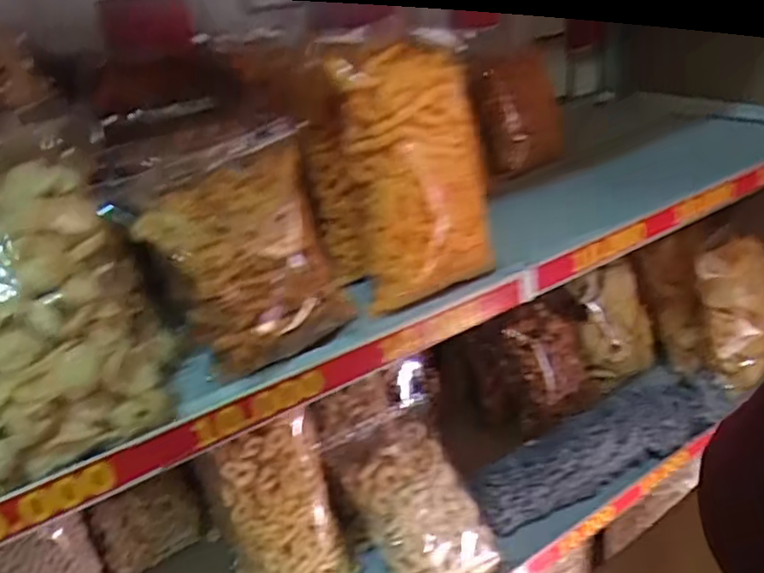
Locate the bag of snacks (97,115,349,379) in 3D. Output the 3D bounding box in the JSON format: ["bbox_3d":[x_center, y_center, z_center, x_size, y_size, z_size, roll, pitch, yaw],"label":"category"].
[{"bbox_3d":[-0.095,-0.024,0.427,0.131,0.158,0.047,-21,31,-25],"label":"bag of snacks"}]

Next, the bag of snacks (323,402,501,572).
[{"bbox_3d":[0.036,0.231,0.682,0.124,0.041,0.193,-22,73,-26],"label":"bag of snacks"}]

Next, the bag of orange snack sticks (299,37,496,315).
[{"bbox_3d":[0.012,-0.095,0.502,0.110,0.182,0.115,-20,30,-25],"label":"bag of orange snack sticks"}]

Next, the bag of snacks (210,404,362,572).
[{"bbox_3d":[-0.100,0.236,0.650,0.114,0.203,0.067,-15,29,-16],"label":"bag of snacks"}]

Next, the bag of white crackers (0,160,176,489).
[{"bbox_3d":[-0.203,0.017,0.390,0.139,0.178,0.088,-19,8,-31],"label":"bag of white crackers"}]

